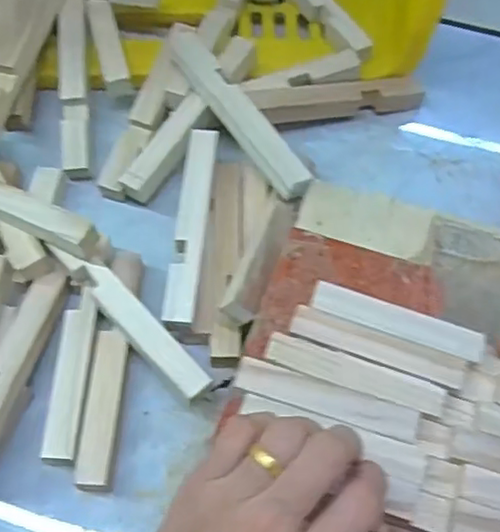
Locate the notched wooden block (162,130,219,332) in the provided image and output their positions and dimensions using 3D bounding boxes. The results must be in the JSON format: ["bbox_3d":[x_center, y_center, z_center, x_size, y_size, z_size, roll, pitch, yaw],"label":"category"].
[{"bbox_3d":[-0.038,-0.027,0.436,0.020,0.022,0.149,5,60,2],"label":"notched wooden block"}]

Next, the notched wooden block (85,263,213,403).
[{"bbox_3d":[-0.065,0.041,0.396,0.020,0.018,0.105,-39,68,-21],"label":"notched wooden block"}]

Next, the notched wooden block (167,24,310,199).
[{"bbox_3d":[-0.012,-0.114,0.466,0.024,0.018,0.165,-30,65,-17],"label":"notched wooden block"}]

